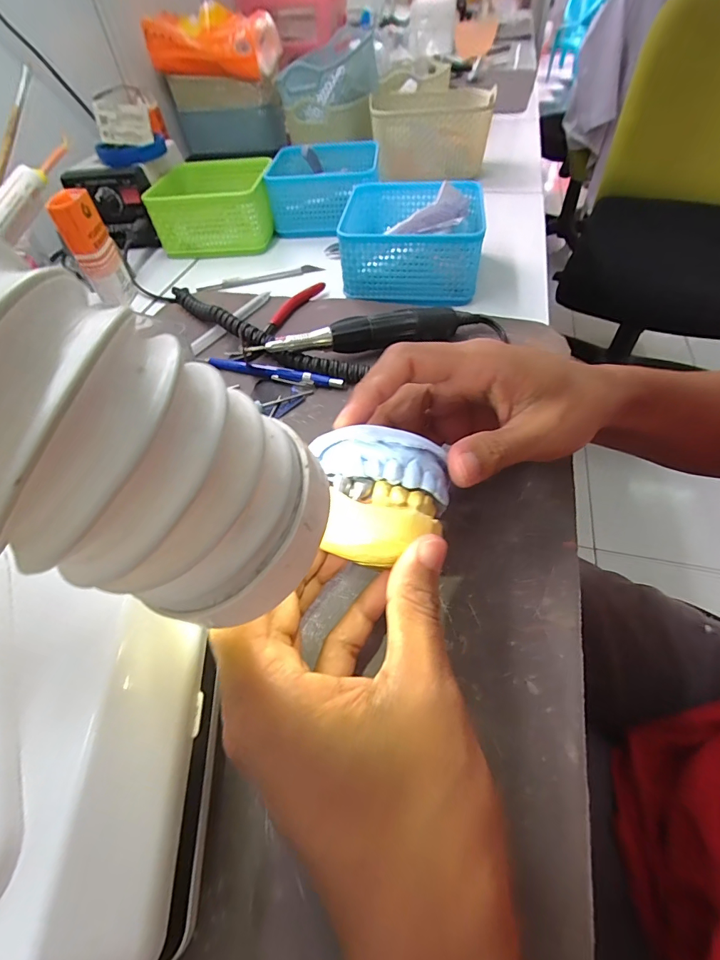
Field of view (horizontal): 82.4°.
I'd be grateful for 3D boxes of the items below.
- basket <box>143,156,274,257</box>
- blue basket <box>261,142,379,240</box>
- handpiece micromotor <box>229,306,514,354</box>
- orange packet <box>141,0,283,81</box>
[{"bbox_3d":[-0.175,-0.336,0.508,0.131,0.063,0.124,-5,51,0],"label":"basket"},{"bbox_3d":[-0.045,-0.368,0.521,0.130,0.063,0.129,-1,51,3],"label":"blue basket"},{"bbox_3d":[0.014,-0.118,0.339,0.216,0.030,0.022,-12,51,-6],"label":"handpiece micromotor"},{"bbox_3d":[-0.208,-0.616,0.578,0.168,0.065,0.079,9,52,11],"label":"orange packet"}]

